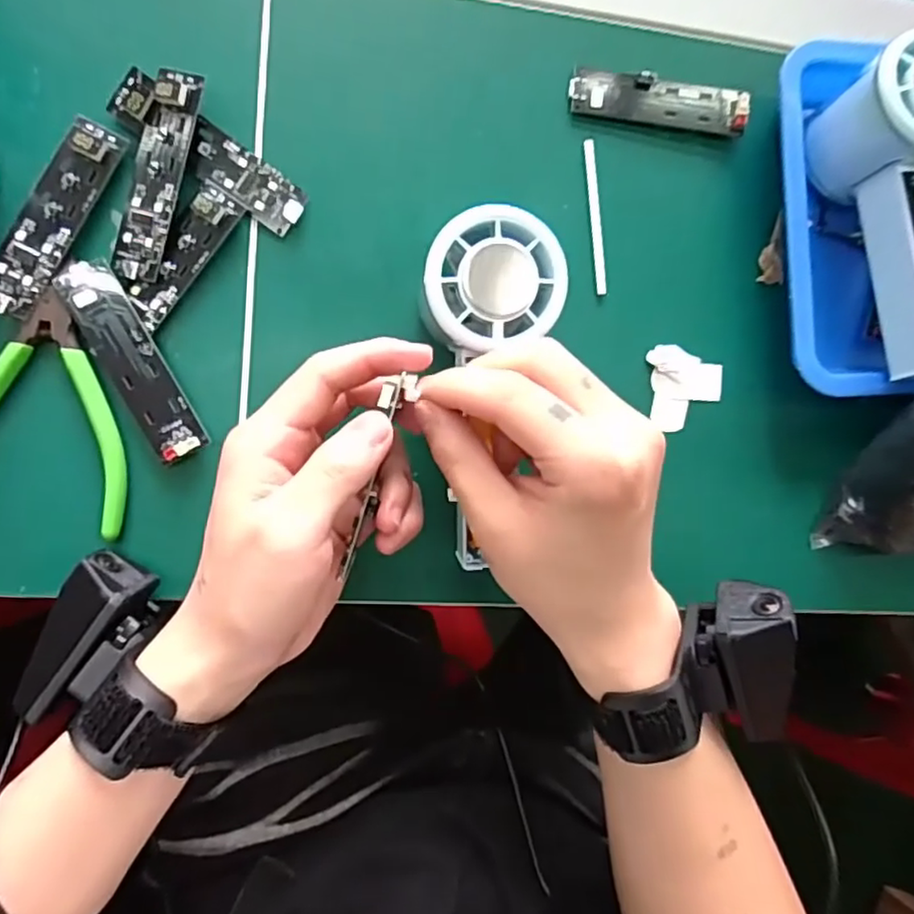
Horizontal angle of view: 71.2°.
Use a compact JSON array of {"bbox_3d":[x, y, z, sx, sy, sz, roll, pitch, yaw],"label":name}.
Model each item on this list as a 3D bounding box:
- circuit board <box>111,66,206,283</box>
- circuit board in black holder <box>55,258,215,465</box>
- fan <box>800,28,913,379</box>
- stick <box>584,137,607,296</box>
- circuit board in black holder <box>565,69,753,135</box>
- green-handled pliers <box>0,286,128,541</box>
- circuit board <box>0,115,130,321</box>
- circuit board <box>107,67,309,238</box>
[{"bbox_3d":[-0.133,-0.124,0.282,0.024,0.008,0.090,16,93,5],"label":"circuit board"},{"bbox_3d":[-0.142,-0.042,0.282,0.023,0.005,0.093,-29,93,-9],"label":"circuit board in black holder"},{"bbox_3d":[0.216,-0.115,0.313,0.048,0.064,0.144,-12,90,-9],"label":"fan"},{"bbox_3d":[0.070,-0.121,0.320,0.006,0.004,0.076,-7,90,-9],"label":"stick"},{"bbox_3d":[0.103,-0.180,0.322,0.089,0.011,0.021,5,88,-9],"label":"circuit board in black holder"},{"bbox_3d":[-0.181,-0.018,0.278,0.074,0.006,0.102,7,87,-9],"label":"green-handled pliers"},{"bbox_3d":[-0.175,-0.104,0.275,0.026,0.004,0.091,24,85,-8],"label":"circuit board"},{"bbox_3d":[-0.111,-0.137,0.288,0.092,0.008,0.023,34,89,-10],"label":"circuit board"}]

